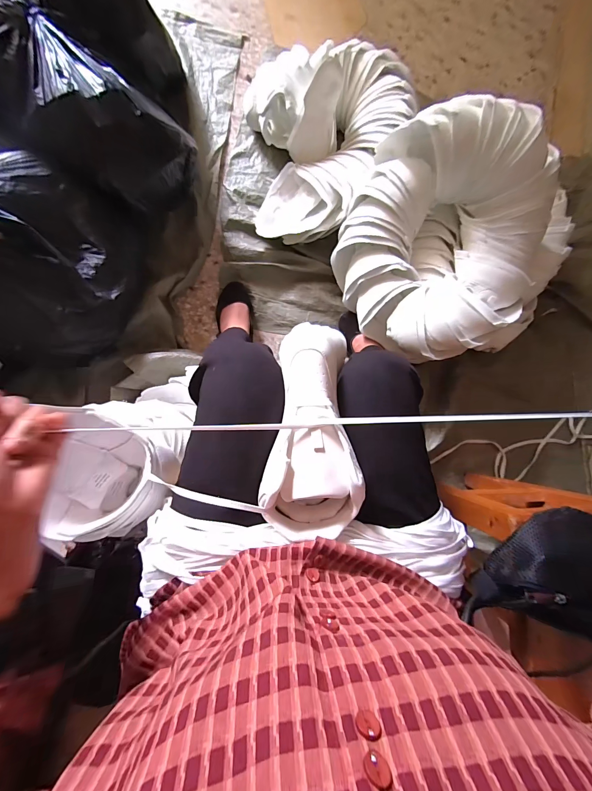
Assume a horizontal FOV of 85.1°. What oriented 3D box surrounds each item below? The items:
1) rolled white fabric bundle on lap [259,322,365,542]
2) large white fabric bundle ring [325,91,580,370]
[{"bbox_3d":[0.021,0.026,0.390,0.105,0.083,0.264,3,73,-4],"label":"rolled white fabric bundle on lap"},{"bbox_3d":[0.311,-0.329,0.712,0.413,0.265,0.418,0,85,-4],"label":"large white fabric bundle ring"}]

